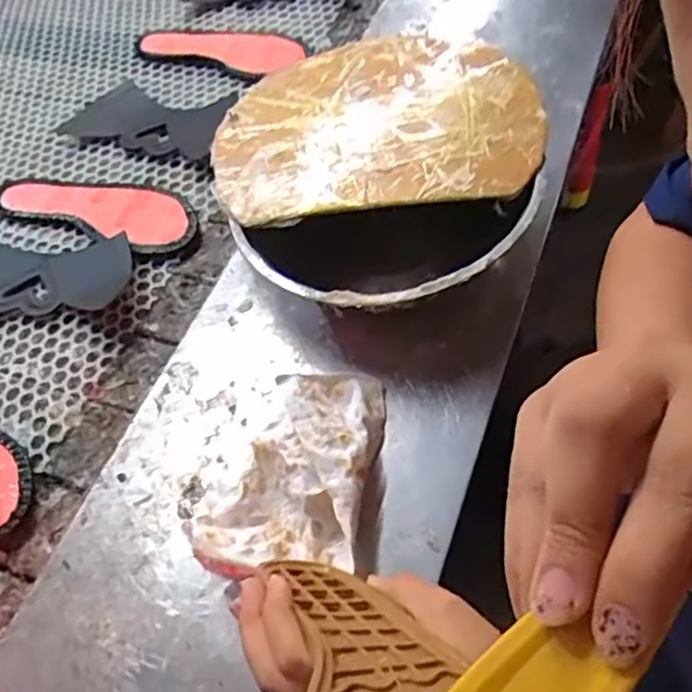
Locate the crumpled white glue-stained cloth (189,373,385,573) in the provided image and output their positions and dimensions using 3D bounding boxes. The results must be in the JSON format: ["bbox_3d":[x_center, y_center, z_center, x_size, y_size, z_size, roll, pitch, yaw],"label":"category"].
[{"bbox_3d":[-0.035,0.074,0.417,0.101,0.051,0.131,6,58,11],"label":"crumpled white glue-stained cloth"}]

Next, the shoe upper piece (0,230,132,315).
[{"bbox_3d":[-0.279,-0.065,0.589,0.193,0.031,0.079,5,58,10],"label":"shoe upper piece"}]

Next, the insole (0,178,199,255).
[{"bbox_3d":[-0.234,-0.135,0.634,0.220,0.018,0.081,18,58,24],"label":"insole"}]

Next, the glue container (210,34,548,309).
[{"bbox_3d":[0.025,-0.128,0.504,0.228,0.081,0.252,-24,58,-9],"label":"glue container"}]

